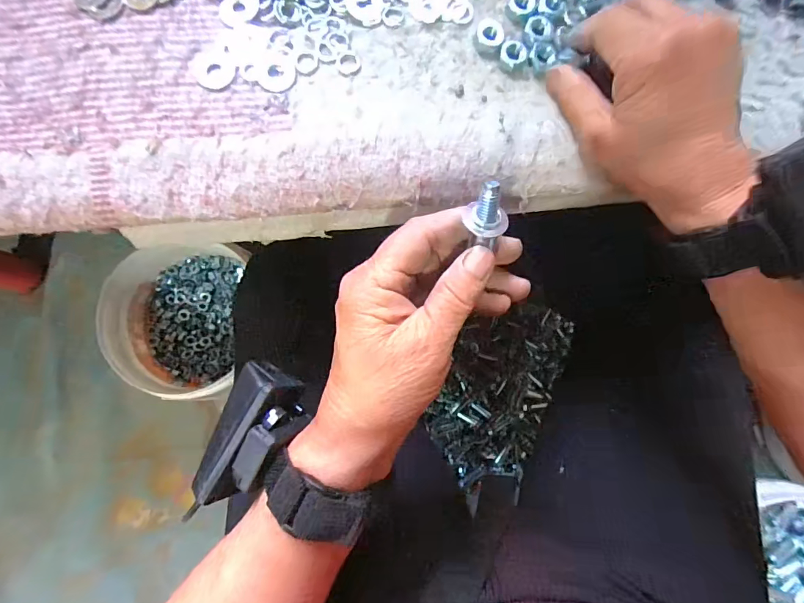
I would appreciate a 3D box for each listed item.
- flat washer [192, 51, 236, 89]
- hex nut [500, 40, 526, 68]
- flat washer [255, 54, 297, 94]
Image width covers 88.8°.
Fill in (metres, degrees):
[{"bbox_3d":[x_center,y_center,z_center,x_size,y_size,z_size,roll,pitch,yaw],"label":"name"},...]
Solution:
[{"bbox_3d":[-0.107,-0.132,0.234,0.022,0.004,0.026,-15,85,-4],"label":"flat washer"},{"bbox_3d":[0.066,-0.146,0.243,0.015,0.004,0.017,19,84,0],"label":"hex nut"},{"bbox_3d":[-0.073,-0.131,0.235,0.023,0.004,0.024,3,84,-2],"label":"flat washer"}]

